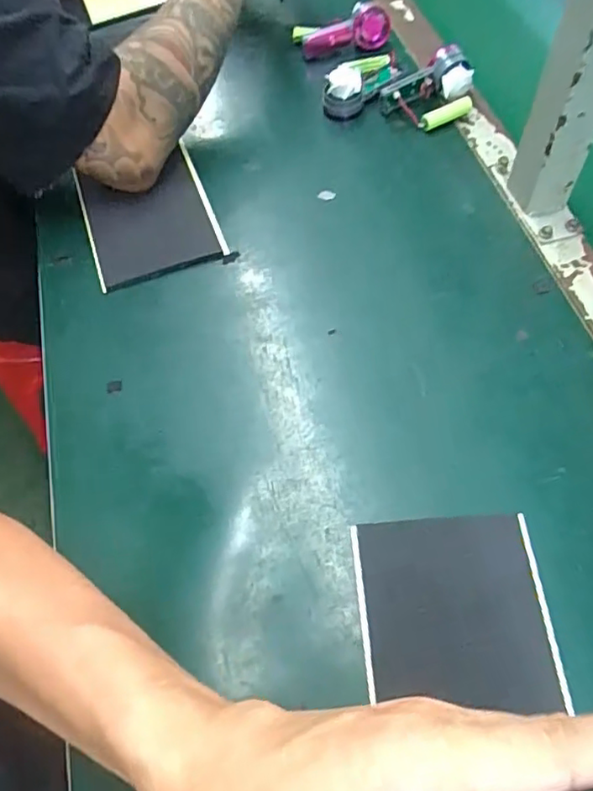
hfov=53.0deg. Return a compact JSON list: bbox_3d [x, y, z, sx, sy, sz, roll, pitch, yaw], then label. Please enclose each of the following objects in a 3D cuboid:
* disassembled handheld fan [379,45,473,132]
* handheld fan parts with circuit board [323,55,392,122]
[{"bbox_3d":[0.125,-0.282,0.553,0.083,0.040,0.060,-21,62,-8],"label":"disassembled handheld fan"},{"bbox_3d":[0.060,-0.305,0.577,0.051,0.039,0.081,28,66,18],"label":"handheld fan parts with circuit board"}]

